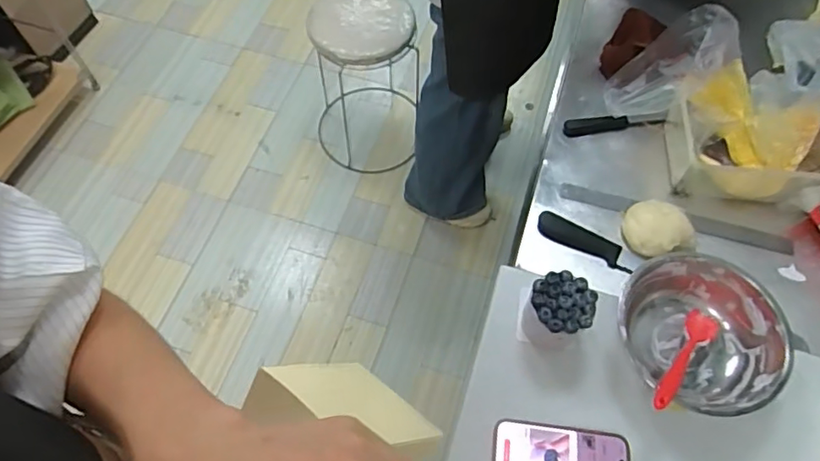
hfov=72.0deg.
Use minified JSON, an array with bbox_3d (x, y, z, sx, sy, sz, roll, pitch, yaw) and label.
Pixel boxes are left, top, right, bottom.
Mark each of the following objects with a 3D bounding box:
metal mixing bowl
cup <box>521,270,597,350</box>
[{"bbox_3d":[0.342,0.128,0.684,0.179,0.067,0.189,-26,65,-14],"label":"metal mixing bowl"},{"bbox_3d":[0.177,0.100,0.686,0.072,0.090,0.067,0,62,-1],"label":"cup"}]

